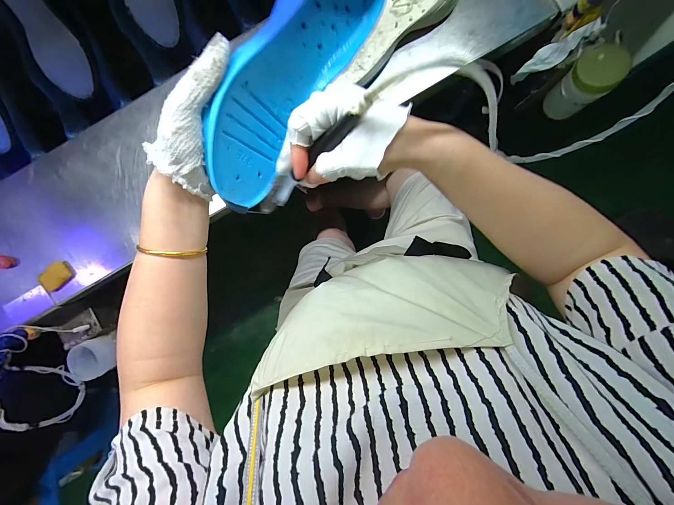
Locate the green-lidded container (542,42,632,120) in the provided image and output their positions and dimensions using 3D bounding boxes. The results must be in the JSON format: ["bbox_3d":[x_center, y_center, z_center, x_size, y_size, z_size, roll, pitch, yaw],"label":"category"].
[{"bbox_3d":[0.434,-0.298,0.558,0.063,0.131,0.076,-36,90,2],"label":"green-lidded container"}]

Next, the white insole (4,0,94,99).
[{"bbox_3d":[-0.509,-0.391,0.534,0.071,0.022,0.222,-22,116,2],"label":"white insole"}]

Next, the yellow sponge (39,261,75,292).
[{"bbox_3d":[-0.482,0.041,0.534,0.055,0.019,0.036,-45,89,2],"label":"yellow sponge"}]

